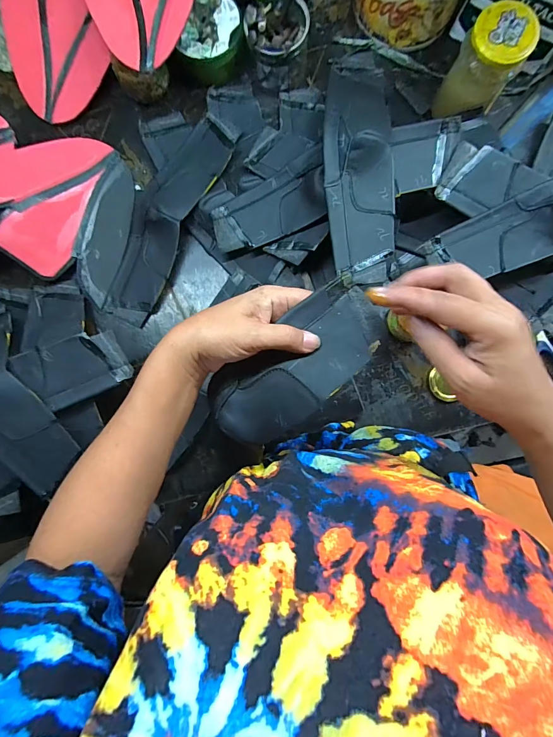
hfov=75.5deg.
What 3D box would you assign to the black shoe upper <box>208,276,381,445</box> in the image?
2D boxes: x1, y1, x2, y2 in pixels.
[{"bbox_3d":[0.013,0.001,0.316,0.171,0.022,0.077,-40,89,13],"label":"black shoe upper"}]

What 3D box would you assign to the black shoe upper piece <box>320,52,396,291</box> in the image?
[{"bbox_3d":[0.103,-0.265,0.459,0.089,0.069,0.315,-2,90,2],"label":"black shoe upper piece"}]

